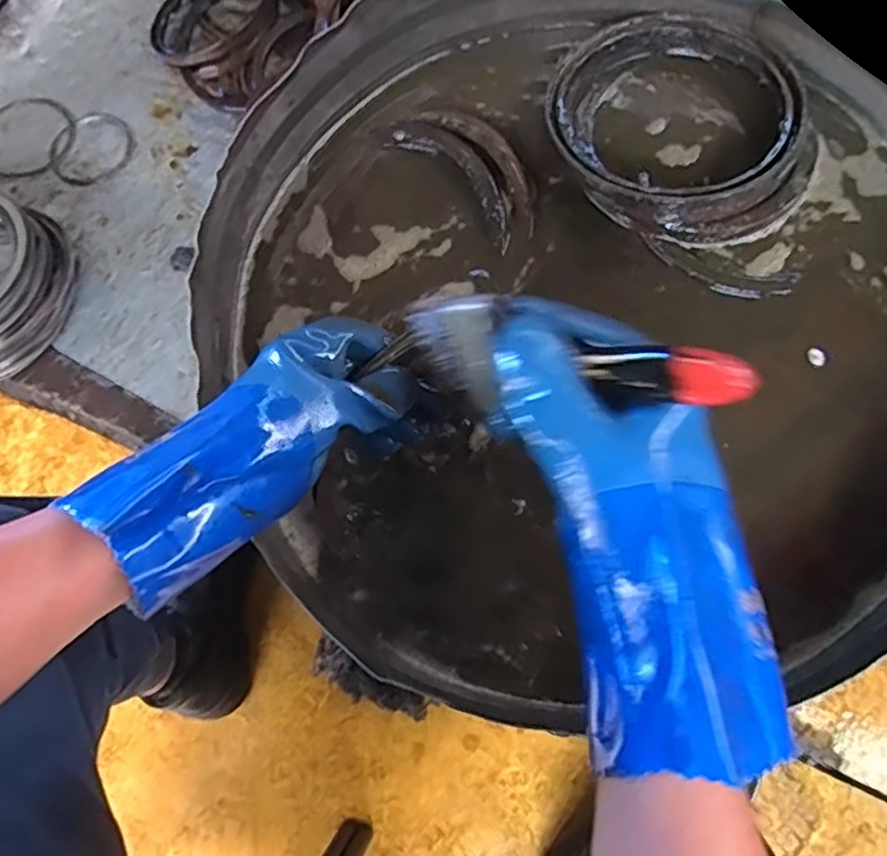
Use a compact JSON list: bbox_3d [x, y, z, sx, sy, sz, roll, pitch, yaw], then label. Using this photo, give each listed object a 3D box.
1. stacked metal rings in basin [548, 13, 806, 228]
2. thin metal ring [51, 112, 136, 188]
[{"bbox_3d":[0.186,-0.250,0.553,0.193,0.045,0.197,-1,74,4],"label":"stacked metal rings in basin"},{"bbox_3d":[-0.497,-0.397,0.961,0.115,0.006,0.125,3,70,-7],"label":"thin metal ring"}]

